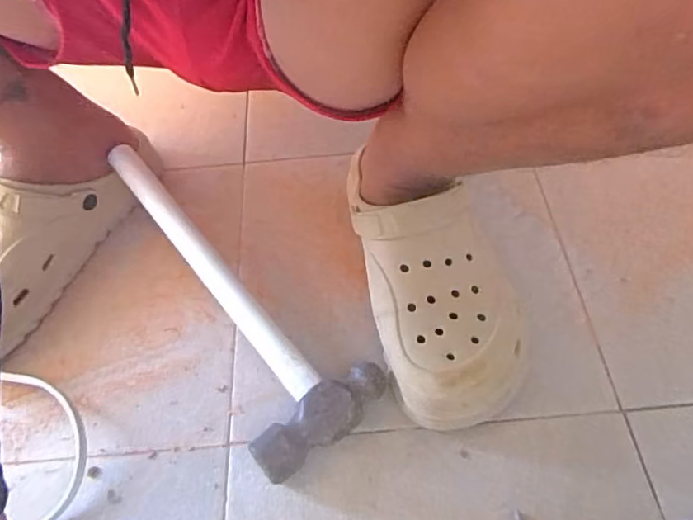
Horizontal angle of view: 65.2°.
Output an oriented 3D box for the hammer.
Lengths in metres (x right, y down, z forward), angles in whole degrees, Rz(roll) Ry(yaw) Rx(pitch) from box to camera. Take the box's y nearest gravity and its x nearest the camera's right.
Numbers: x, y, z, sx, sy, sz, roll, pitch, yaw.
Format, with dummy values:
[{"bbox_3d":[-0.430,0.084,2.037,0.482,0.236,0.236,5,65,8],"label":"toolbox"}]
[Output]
[{"bbox_3d":[-0.102,0.018,0.456,0.106,0.061,0.330,-32,58,-18],"label":"hammer"}]

